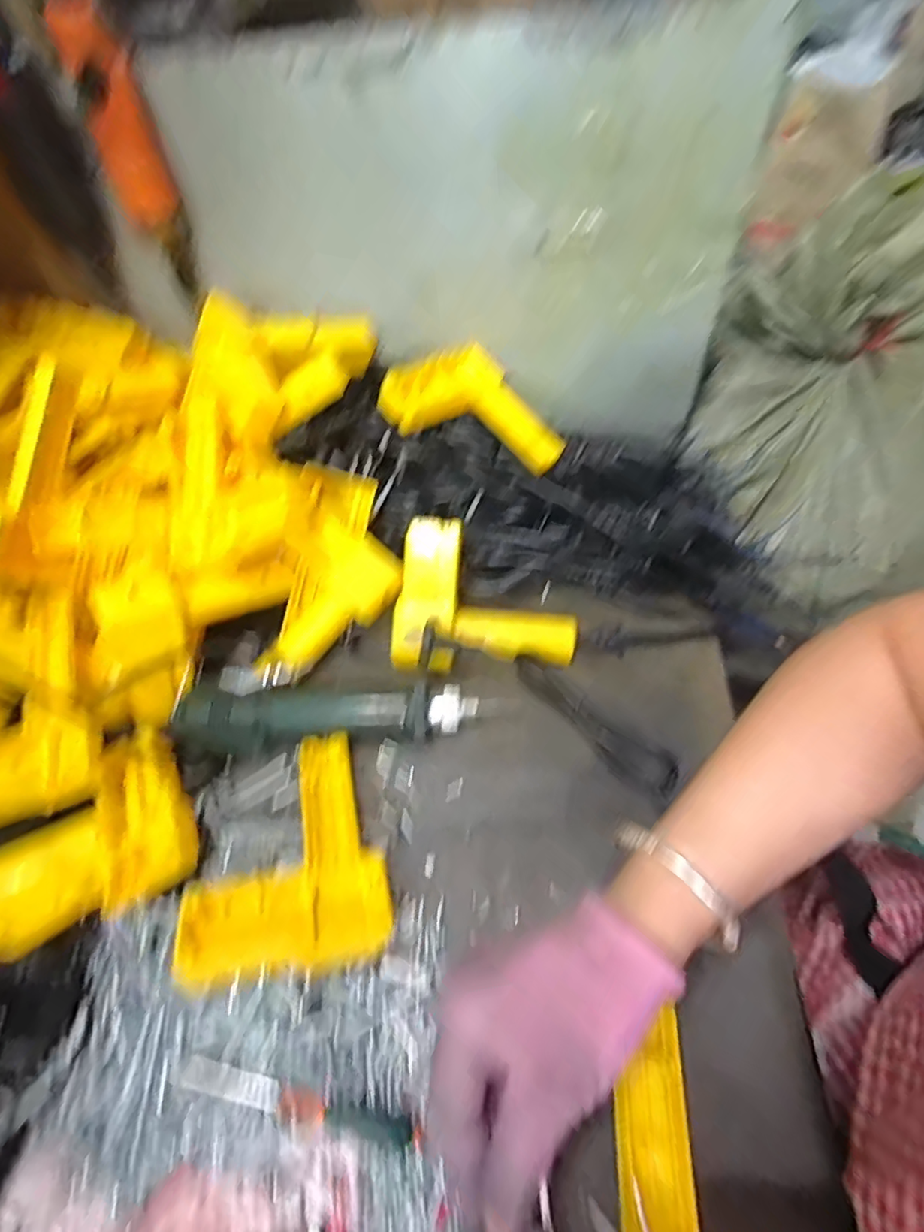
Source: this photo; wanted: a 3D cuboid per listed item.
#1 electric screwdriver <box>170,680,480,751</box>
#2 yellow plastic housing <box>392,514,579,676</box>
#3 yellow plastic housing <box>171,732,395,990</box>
[{"bbox_3d":[-0.101,0.075,0.417,0.214,0.035,0.037,-3,55,4],"label":"electric screwdriver"},{"bbox_3d":[0.022,-0.011,0.449,0.147,0.045,0.120,9,84,-4],"label":"yellow plastic housing"},{"bbox_3d":[-0.116,0.151,0.352,0.116,0.043,0.149,-22,56,-10],"label":"yellow plastic housing"}]

